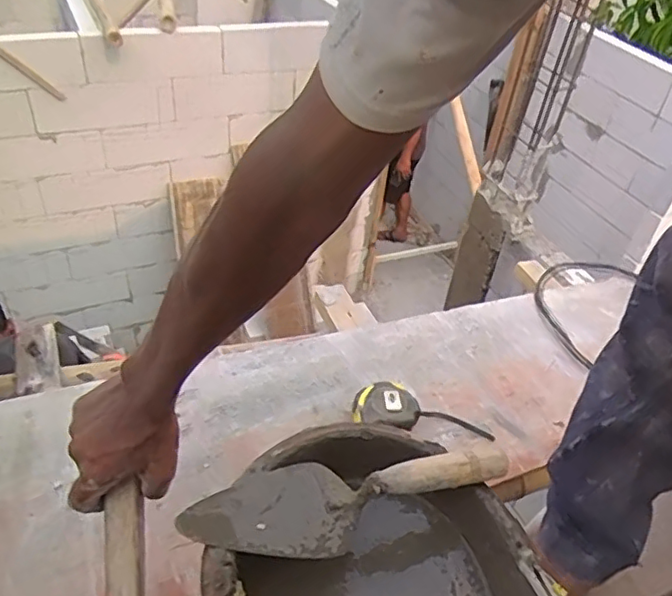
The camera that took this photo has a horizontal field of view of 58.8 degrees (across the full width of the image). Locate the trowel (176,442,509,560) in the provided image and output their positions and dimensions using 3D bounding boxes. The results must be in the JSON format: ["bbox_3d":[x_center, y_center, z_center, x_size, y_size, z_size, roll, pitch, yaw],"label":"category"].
[{"bbox_3d":[0.015,0.174,0.516,0.279,0.032,0.079,-1,41,-8],"label":"trowel"}]

